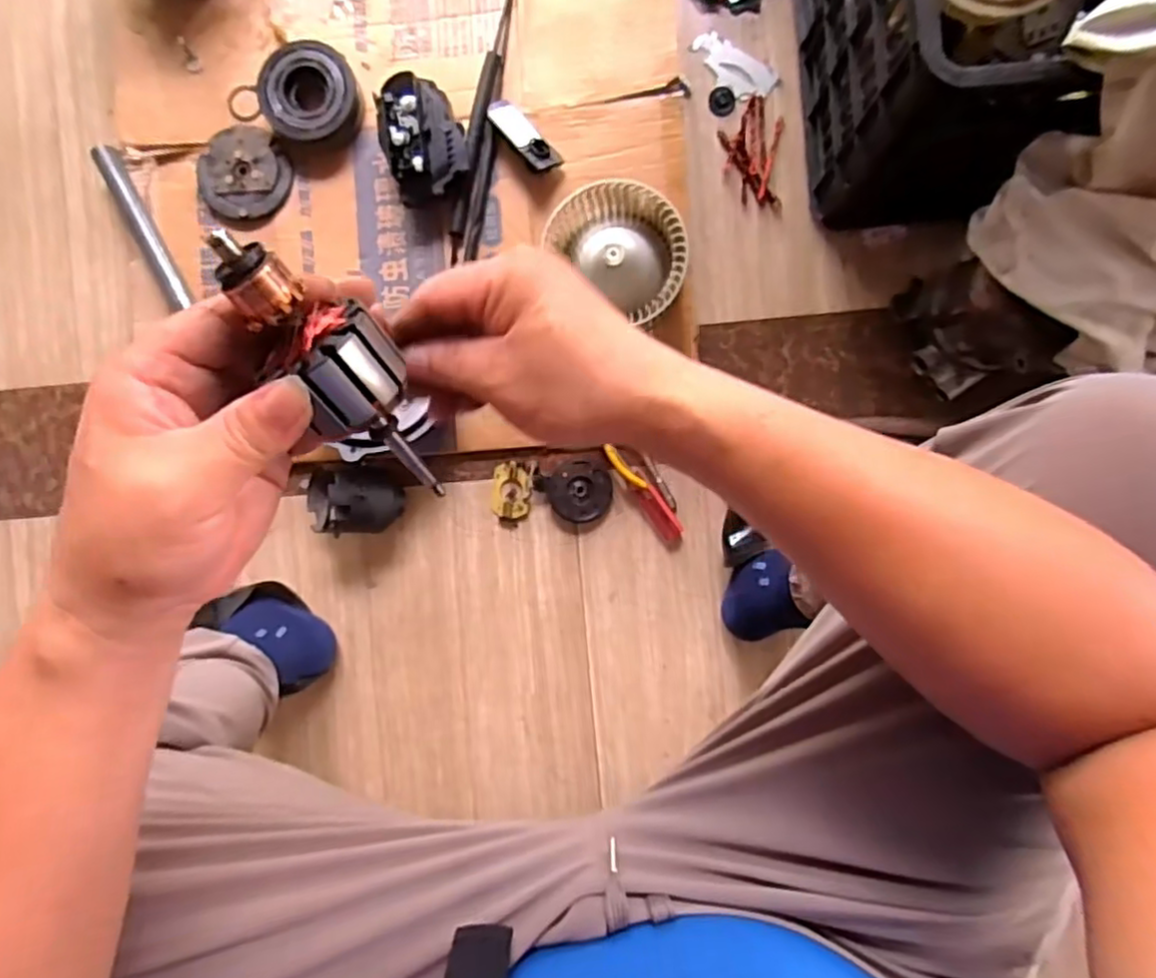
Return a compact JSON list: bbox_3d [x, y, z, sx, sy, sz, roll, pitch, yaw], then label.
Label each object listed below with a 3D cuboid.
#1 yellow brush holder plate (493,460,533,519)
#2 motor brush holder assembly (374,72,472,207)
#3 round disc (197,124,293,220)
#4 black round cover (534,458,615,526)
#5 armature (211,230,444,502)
[{"bbox_3d":[-0.074,0.001,0.762,0.044,0.010,0.062,2,90,3],"label":"yellow brush holder plate"},{"bbox_3d":[-0.166,-0.370,0.733,0.087,0.074,0.116,-18,89,3],"label":"motor brush holder assembly"},{"bbox_3d":[-0.377,-0.353,0.760,0.093,0.014,0.107,-36,89,2],"label":"round disc"},{"bbox_3d":[0.001,0.002,0.756,0.073,0.018,0.069,0,90,3],"label":"black round cover"},{"bbox_3d":[-0.085,-0.042,0.264,0.038,0.033,0.128,-35,130,0],"label":"armature"}]

